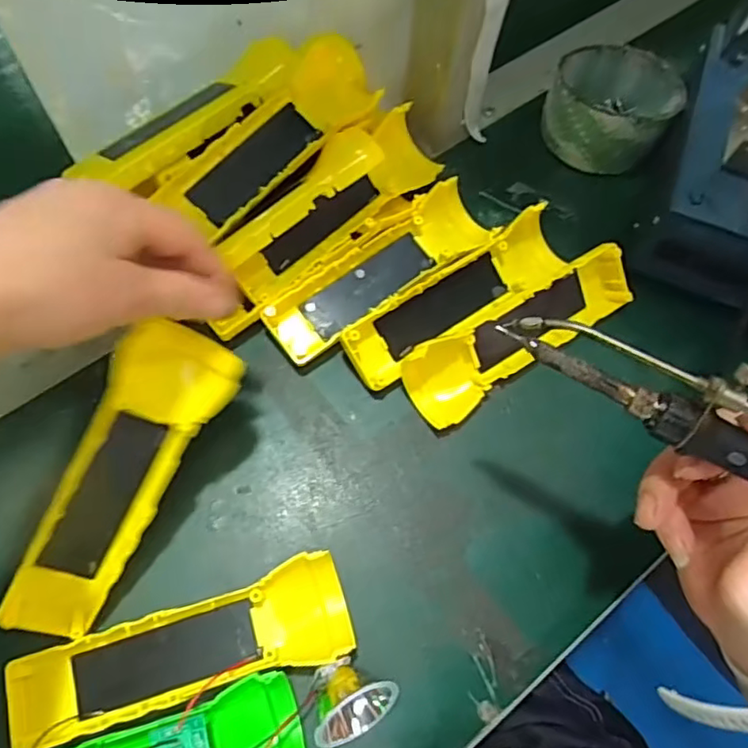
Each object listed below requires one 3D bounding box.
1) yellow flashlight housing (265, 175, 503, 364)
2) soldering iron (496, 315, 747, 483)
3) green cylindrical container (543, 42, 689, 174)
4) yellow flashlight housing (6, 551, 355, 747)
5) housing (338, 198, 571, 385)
[{"bbox_3d":[0.006,-0.067,0.394,0.162,0.020,0.046,-35,74,-15],"label":"yellow flashlight housing"},{"bbox_3d":[0.155,0.031,0.224,0.222,0.024,0.024,29,70,12],"label":"soldering iron"},{"bbox_3d":[0.171,-0.193,0.447,0.086,0.050,0.075,24,70,6],"label":"green cylindrical container"},{"bbox_3d":[-0.093,0.141,0.307,0.161,0.029,0.047,-16,71,-9],"label":"yellow flashlight housing"},{"bbox_3d":[0.057,-0.048,0.386,0.161,0.027,0.043,-34,74,-14],"label":"housing"}]

